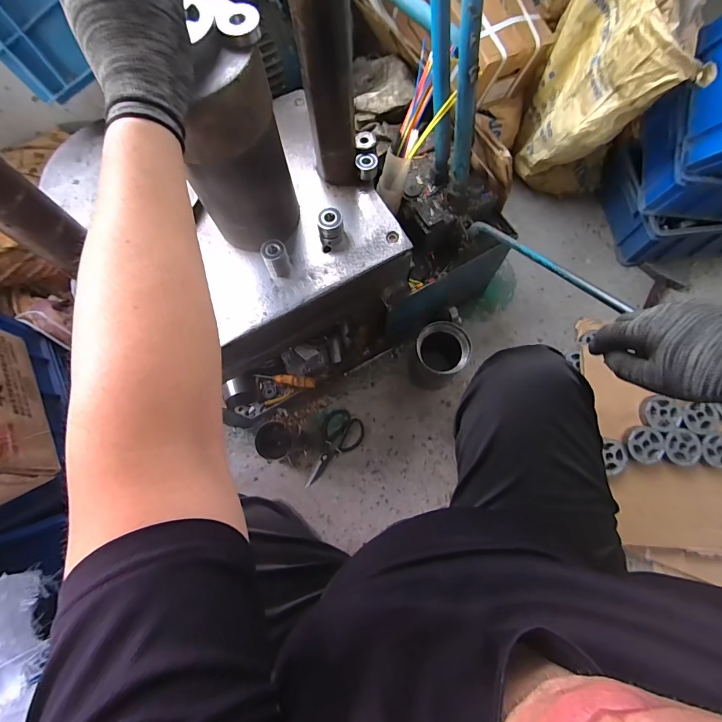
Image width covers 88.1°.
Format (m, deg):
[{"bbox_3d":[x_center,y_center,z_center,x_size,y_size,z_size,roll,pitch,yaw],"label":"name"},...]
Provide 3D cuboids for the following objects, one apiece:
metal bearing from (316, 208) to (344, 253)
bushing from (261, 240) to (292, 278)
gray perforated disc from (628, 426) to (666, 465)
[{"bbox_3d":[-0.045,-0.197,0.568,0.038,0.046,0.047,-7,73,0],"label":"metal bearing"},{"bbox_3d":[-0.124,-0.149,0.550,0.035,0.059,0.031,-26,74,-6],"label":"bushing"},{"bbox_3d":[0.622,0.183,0.811,0.084,0.020,0.076,7,74,4],"label":"gray perforated disc"}]

